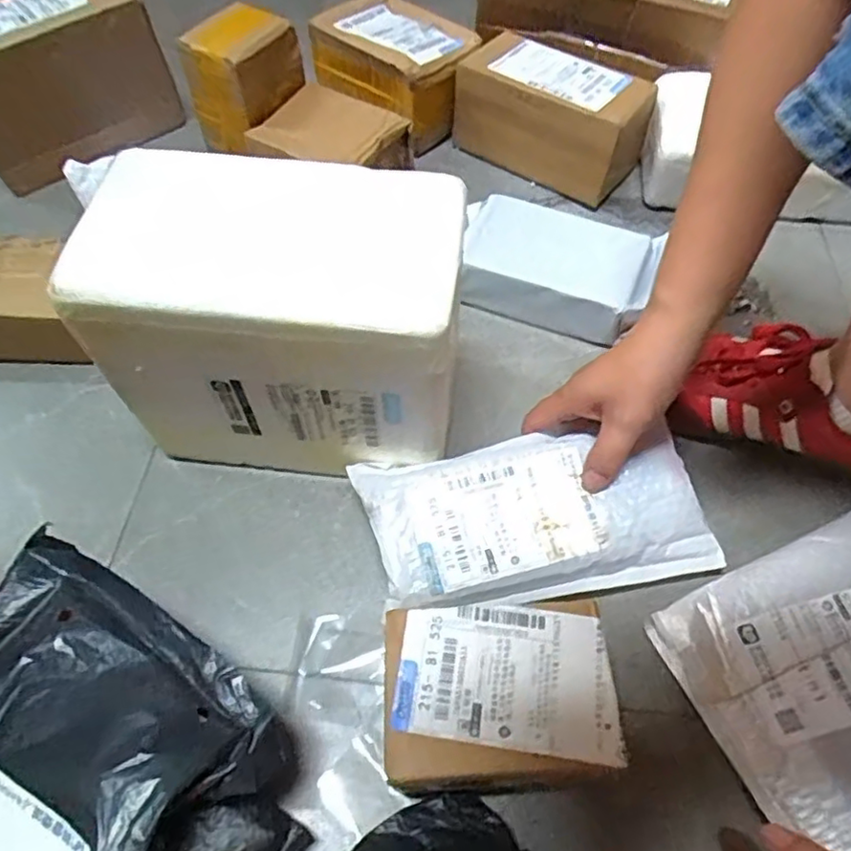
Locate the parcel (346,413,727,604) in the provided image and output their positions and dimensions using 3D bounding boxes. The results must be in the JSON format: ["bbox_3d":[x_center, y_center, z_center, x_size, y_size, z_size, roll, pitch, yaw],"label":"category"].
[{"bbox_3d":[0.080,0.062,0.457,0.245,0.040,0.109,-2,57,-6],"label":"parcel"}]

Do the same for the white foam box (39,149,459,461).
[{"bbox_3d":[-0.094,-0.067,0.472,0.224,0.205,0.139,4,58,4],"label":"white foam box"}]

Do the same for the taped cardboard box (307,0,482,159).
[{"bbox_3d":[-0.033,-0.439,0.792,0.145,0.105,0.205,-39,65,-21],"label":"taped cardboard box"}]

